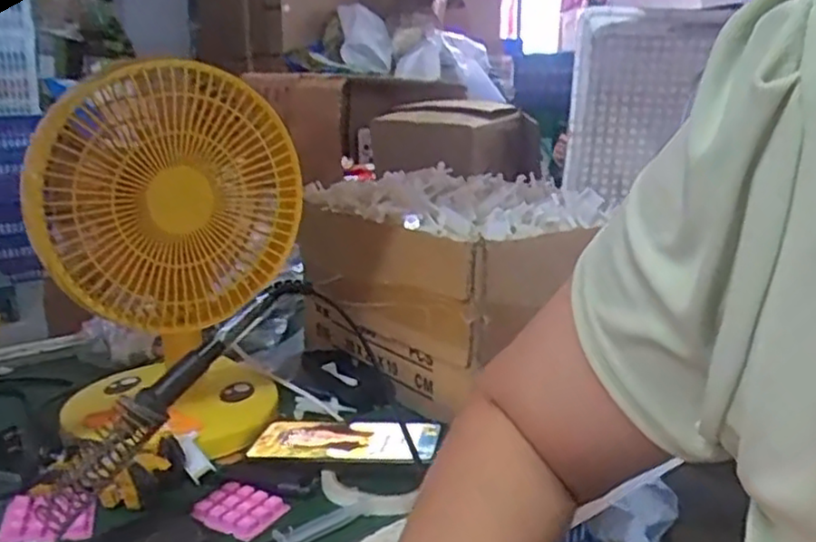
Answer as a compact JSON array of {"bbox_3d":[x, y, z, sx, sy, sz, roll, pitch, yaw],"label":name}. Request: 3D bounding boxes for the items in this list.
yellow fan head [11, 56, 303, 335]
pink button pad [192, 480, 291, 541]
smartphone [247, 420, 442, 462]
[{"bbox_3d":[-0.199,-0.061,0.588,0.208,0.209,0.068,-10,18,-36],"label":"yellow fan head"},{"bbox_3d":[-0.124,0.177,0.533,0.055,0.013,0.052,9,18,29],"label":"pink button pad"},{"bbox_3d":[-0.055,0.143,0.614,0.151,0.012,0.075,3,16,11],"label":"smartphone"}]

